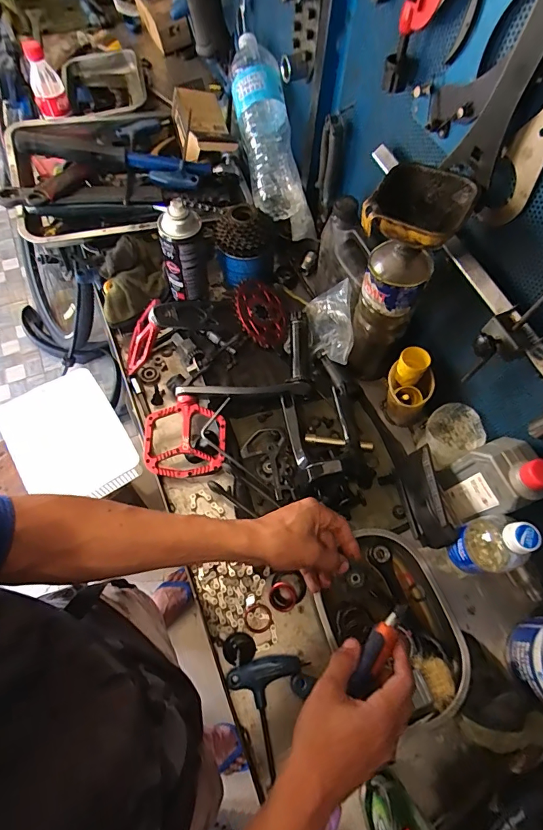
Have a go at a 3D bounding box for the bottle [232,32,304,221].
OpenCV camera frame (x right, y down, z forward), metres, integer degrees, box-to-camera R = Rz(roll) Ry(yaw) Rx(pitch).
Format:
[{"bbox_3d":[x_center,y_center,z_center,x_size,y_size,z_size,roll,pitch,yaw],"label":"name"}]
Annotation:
[{"bbox_3d":[-0.012,-0.506,0.729,0.090,0.065,0.309,-11,93,-3],"label":"bottle"}]

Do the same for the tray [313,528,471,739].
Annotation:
[{"bbox_3d":[0.151,0.256,0.523,0.162,0.046,0.216,-18,67,-11],"label":"tray"}]

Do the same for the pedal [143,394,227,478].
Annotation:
[{"bbox_3d":[-0.122,0.031,0.587,0.111,0.018,0.112,0,81,-3],"label":"pedal"}]

